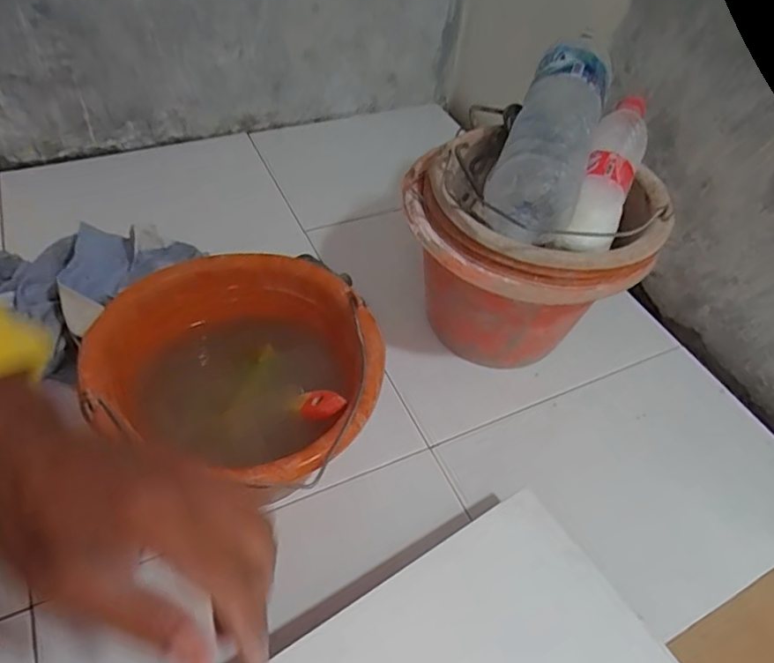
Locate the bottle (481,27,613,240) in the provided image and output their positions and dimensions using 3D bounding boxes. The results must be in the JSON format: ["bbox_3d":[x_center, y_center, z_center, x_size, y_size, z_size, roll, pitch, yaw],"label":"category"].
[{"bbox_3d":[0.171,-0.198,0.577,0.081,0.099,0.248,21,51,10],"label":"bottle"}]

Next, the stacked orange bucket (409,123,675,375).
[{"bbox_3d":[0.143,-0.068,0.662,0.272,0.231,0.214,26,52,14],"label":"stacked orange bucket"}]

